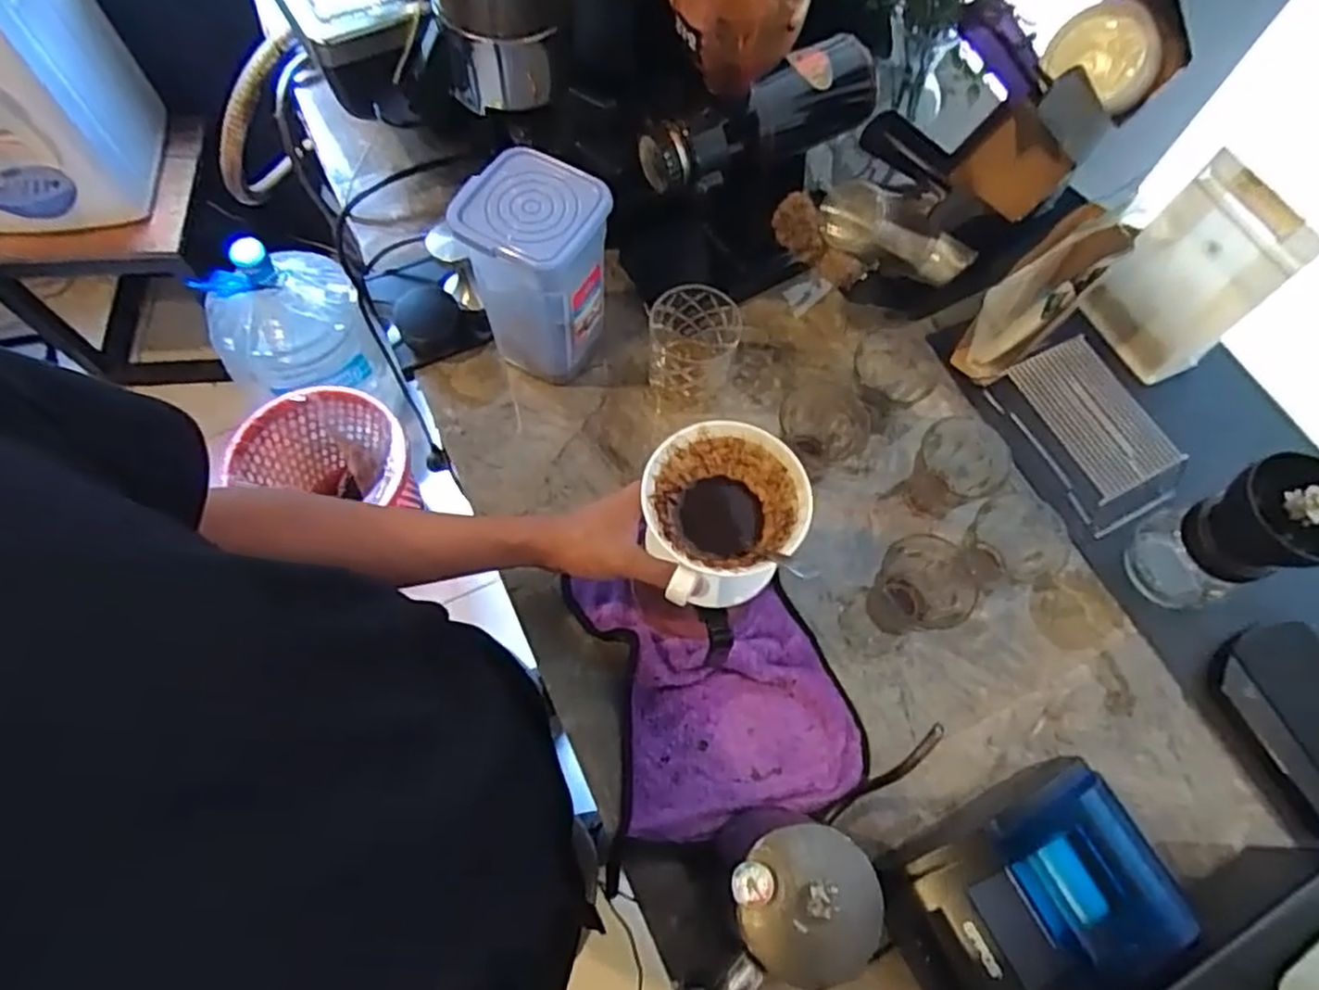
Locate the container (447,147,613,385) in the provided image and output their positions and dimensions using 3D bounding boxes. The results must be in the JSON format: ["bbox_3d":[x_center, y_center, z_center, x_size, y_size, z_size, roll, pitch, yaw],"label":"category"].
[{"bbox_3d":[-0.109,-0.192,0.663,0.109,0.192,0.102,32,69,11],"label":"container"}]

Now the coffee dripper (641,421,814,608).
[{"bbox_3d":[0.045,0.017,0.535,0.109,0.088,0.105,1,66,-2],"label":"coffee dripper"}]

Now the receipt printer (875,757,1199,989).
[{"bbox_3d":[0.258,0.290,0.527,0.170,0.101,0.128,-26,70,-13],"label":"receipt printer"}]

